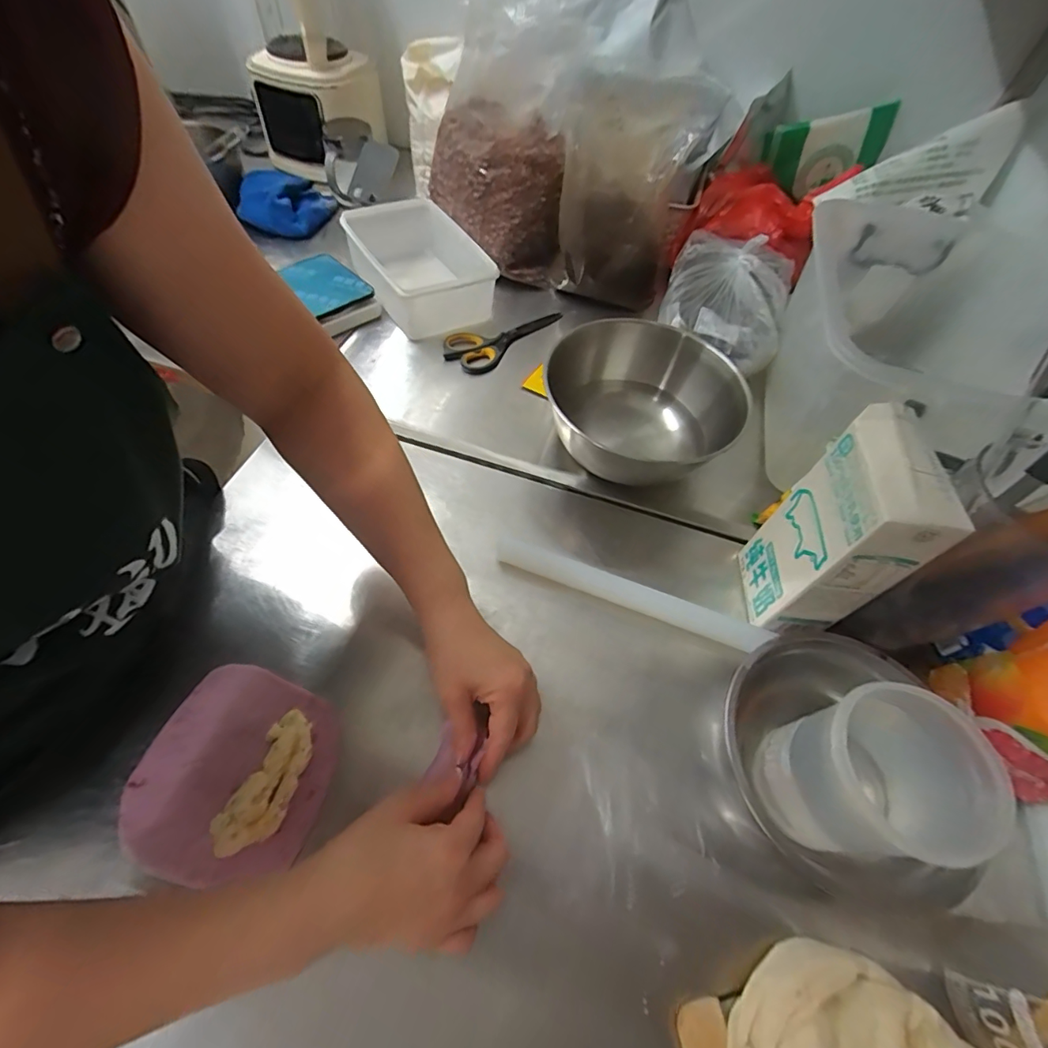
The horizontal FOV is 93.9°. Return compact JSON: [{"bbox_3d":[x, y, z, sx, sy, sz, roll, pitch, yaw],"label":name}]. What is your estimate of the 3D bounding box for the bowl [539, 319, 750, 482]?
[{"bbox_3d":[0.136,-0.129,0.565,0.187,0.105,0.198,2,56,-3],"label":"bowl"}]

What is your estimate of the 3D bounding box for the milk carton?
[{"bbox_3d":[0.255,0.014,0.416,0.058,0.206,0.102,5,55,0],"label":"milk carton"}]

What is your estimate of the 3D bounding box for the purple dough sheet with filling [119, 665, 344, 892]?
[{"bbox_3d":[-0.224,0.190,0.377,0.142,0.031,0.141,19,56,9],"label":"purple dough sheet with filling"}]

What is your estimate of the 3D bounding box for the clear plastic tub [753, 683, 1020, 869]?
[{"bbox_3d":[0.234,0.181,0.345,0.095,0.139,0.096,2,56,-3],"label":"clear plastic tub"}]

